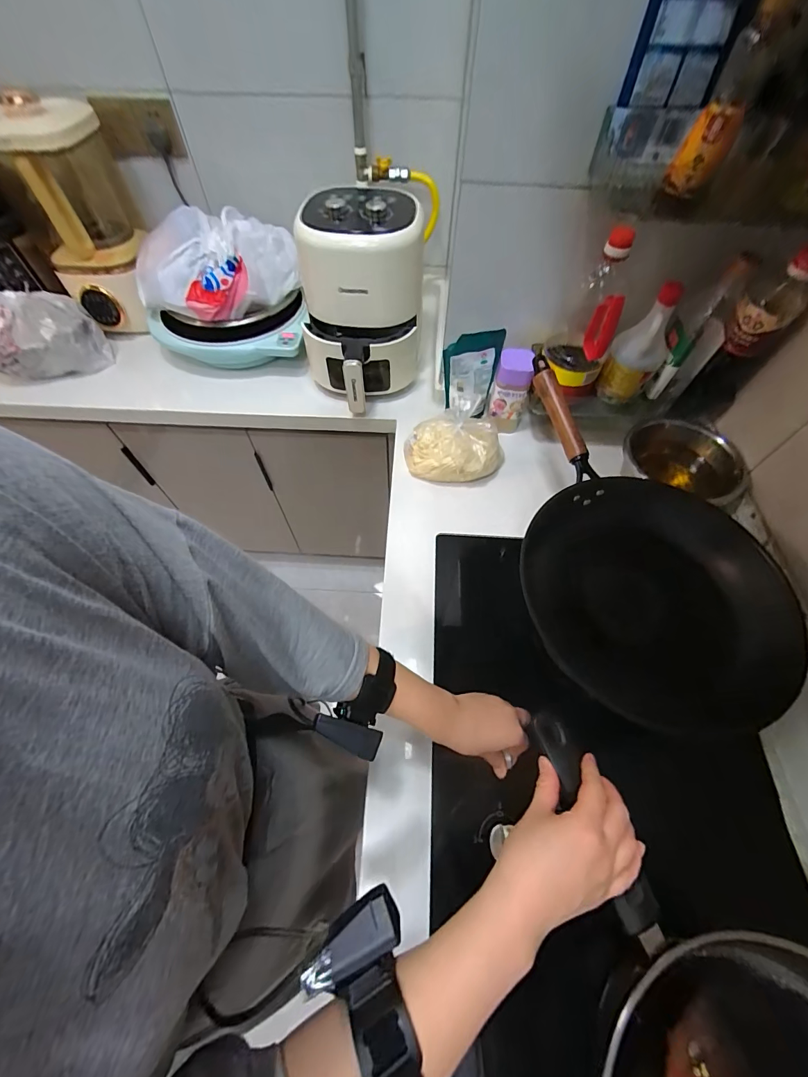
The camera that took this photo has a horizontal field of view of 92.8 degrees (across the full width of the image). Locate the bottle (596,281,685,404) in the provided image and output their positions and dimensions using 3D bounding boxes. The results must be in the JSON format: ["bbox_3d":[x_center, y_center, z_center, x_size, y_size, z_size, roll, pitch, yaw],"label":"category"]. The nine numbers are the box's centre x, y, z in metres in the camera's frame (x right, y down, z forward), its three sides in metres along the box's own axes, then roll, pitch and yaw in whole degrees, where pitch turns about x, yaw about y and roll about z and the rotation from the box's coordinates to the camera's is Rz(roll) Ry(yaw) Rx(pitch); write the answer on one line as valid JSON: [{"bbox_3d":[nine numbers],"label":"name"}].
[{"bbox_3d":[0.387,-0.310,0.629,0.079,0.170,0.067,32,64,17],"label":"bottle"}]

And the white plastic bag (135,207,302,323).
[{"bbox_3d":[-0.384,-0.545,0.774,0.323,0.144,0.171,-10,60,-6],"label":"white plastic bag"}]

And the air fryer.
[{"bbox_3d":[-0.089,-0.466,0.767,0.224,0.302,0.292,-8,59,-5],"label":"air fryer"}]

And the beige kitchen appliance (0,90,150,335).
[{"bbox_3d":[-0.641,-0.635,0.774,0.211,0.352,0.244,-30,64,-17],"label":"beige kitchen appliance"}]

